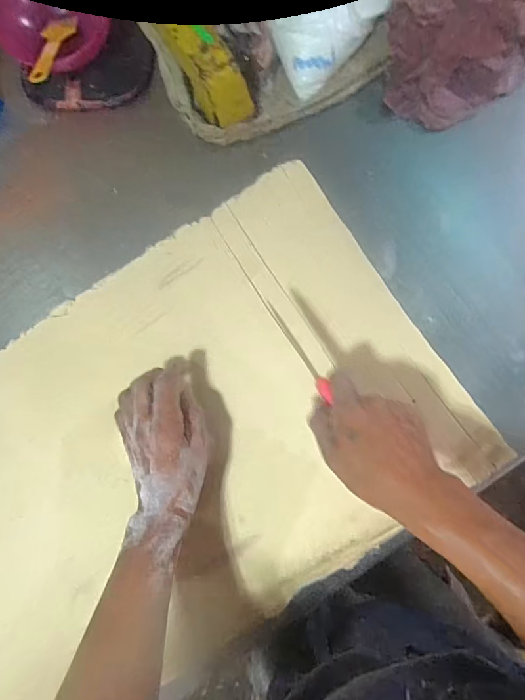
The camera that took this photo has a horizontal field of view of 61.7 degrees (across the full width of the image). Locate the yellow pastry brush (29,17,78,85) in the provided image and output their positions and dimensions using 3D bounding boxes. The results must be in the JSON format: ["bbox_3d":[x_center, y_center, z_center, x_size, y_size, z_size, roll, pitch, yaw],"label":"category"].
[{"bbox_3d":[-0.238,-0.337,0.492,0.032,0.009,0.130,1,61,3],"label":"yellow pastry brush"}]

